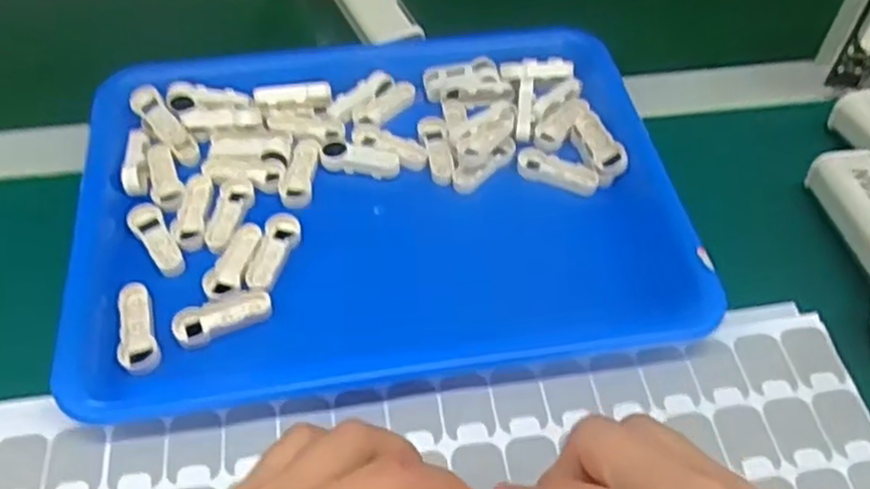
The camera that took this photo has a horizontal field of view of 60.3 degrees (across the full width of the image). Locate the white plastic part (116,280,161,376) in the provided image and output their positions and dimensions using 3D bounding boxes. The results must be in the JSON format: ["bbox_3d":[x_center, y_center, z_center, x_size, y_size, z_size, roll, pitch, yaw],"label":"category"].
[{"bbox_3d":[-0.158,0.043,0.394,0.019,0.008,0.051,-14,53,-13],"label":"white plastic part"}]

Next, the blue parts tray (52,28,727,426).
[{"bbox_3d":[-0.035,-0.038,0.450,0.331,0.031,0.262,-6,51,-7],"label":"blue parts tray"}]

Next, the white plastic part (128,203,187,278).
[{"bbox_3d":[-0.160,-0.004,0.429,0.018,0.007,0.055,-26,56,-21],"label":"white plastic part"}]

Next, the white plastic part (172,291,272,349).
[{"bbox_3d":[-0.113,0.039,0.400,0.051,0.010,0.019,-21,54,-18],"label":"white plastic part"}]

